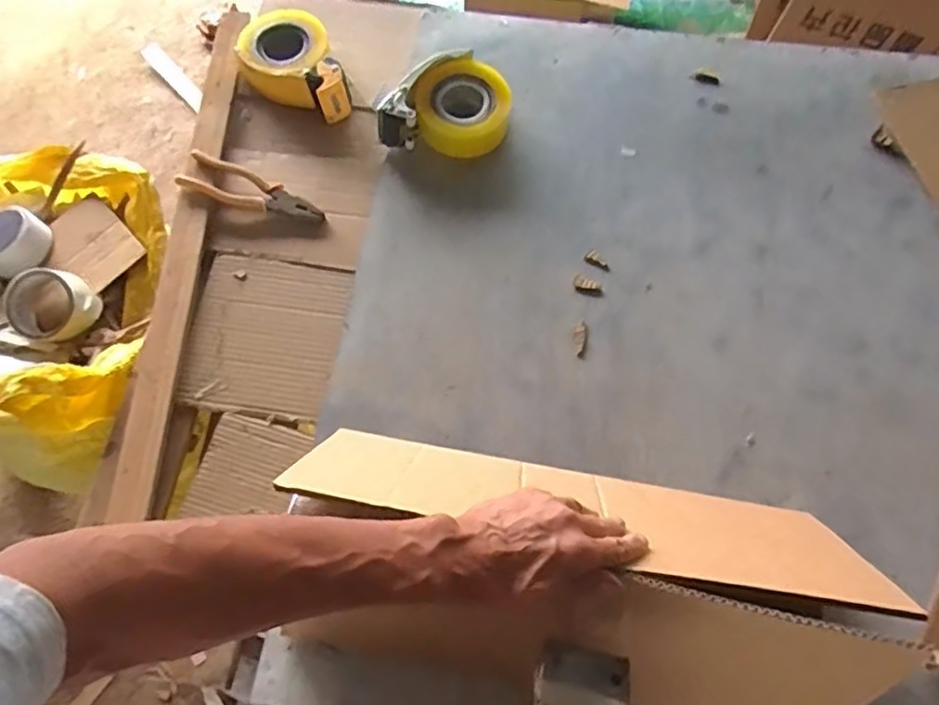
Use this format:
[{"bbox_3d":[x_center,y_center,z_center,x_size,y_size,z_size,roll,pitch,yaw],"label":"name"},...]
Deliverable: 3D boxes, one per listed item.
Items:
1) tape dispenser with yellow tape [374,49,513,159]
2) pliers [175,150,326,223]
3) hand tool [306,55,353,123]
[{"bbox_3d":[-0.027,-0.329,0.847,0.164,0.075,0.124,10,69,5],"label":"tape dispenser with yellow tape"},{"bbox_3d":[-0.280,-0.207,0.836,0.195,0.031,0.057,21,71,9],"label":"pliers"},{"bbox_3d":[-0.183,-0.345,0.854,0.044,0.075,0.033,-26,70,-8],"label":"hand tool"}]

